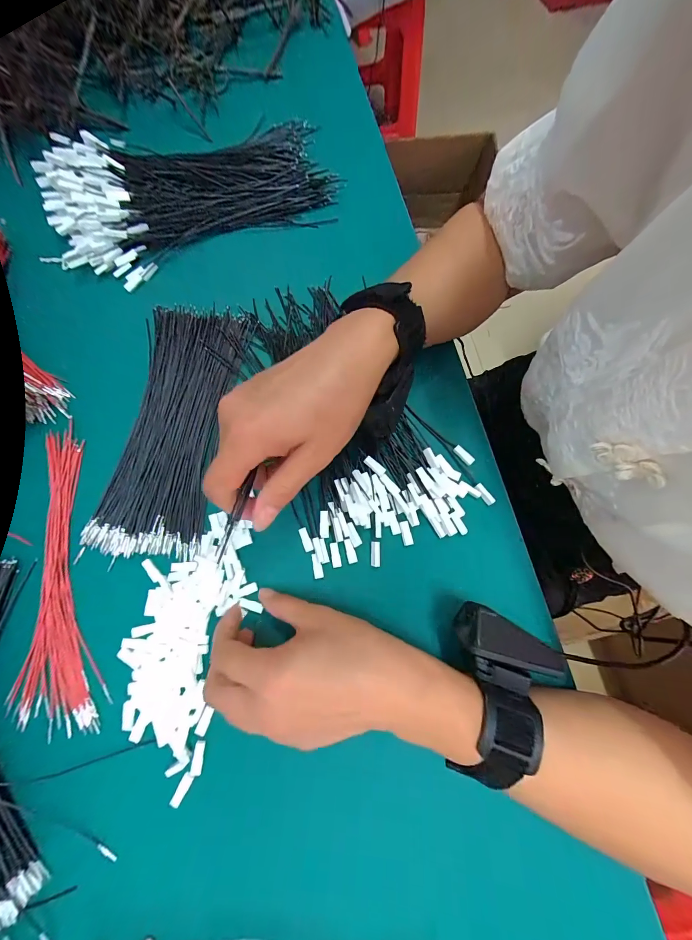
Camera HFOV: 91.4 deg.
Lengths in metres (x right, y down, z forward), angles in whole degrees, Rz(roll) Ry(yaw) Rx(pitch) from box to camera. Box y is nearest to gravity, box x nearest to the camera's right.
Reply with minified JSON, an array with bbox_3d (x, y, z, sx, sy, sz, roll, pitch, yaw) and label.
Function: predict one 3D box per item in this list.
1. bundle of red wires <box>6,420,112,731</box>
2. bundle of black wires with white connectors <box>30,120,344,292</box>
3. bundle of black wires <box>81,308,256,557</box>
[{"bbox_3d":[-0.234,0.079,0.271,0.058,0.017,0.235,-12,74,-4],"label":"bundle of red wires"},{"bbox_3d":[-0.155,-0.286,0.339,0.281,0.047,0.160,-17,77,-4],"label":"bundle of black wires with white connectors"},{"bbox_3d":[-0.150,-0.041,0.294,0.086,0.018,0.221,8,73,2],"label":"bundle of black wires"}]

